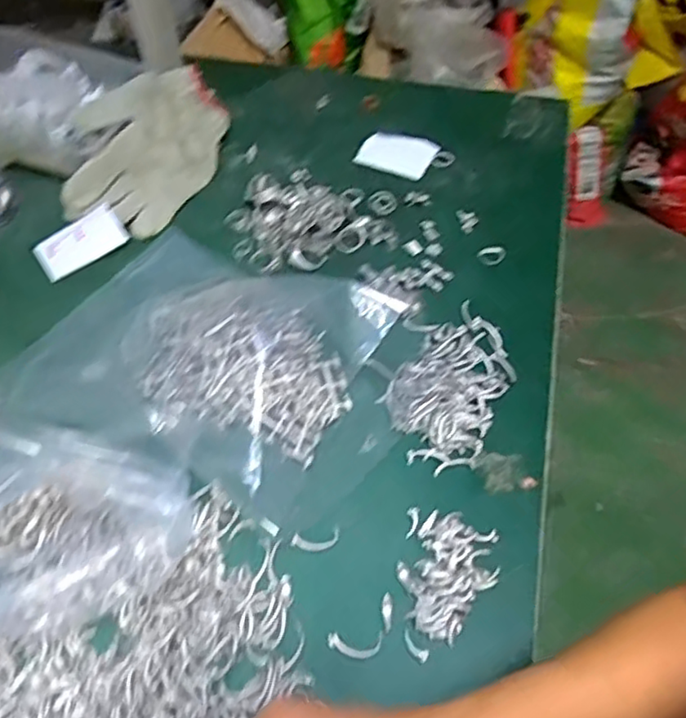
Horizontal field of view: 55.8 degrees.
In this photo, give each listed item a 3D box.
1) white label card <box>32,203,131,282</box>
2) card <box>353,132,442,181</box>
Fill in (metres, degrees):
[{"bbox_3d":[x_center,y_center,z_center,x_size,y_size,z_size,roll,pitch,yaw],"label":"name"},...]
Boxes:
[{"bbox_3d":[-0.242,-0.109,0.597,0.080,0.007,0.054,-35,63,-11],"label":"white label card"},{"bbox_3d":[0.057,-0.215,0.675,0.074,0.004,0.059,25,63,16],"label":"card"}]

